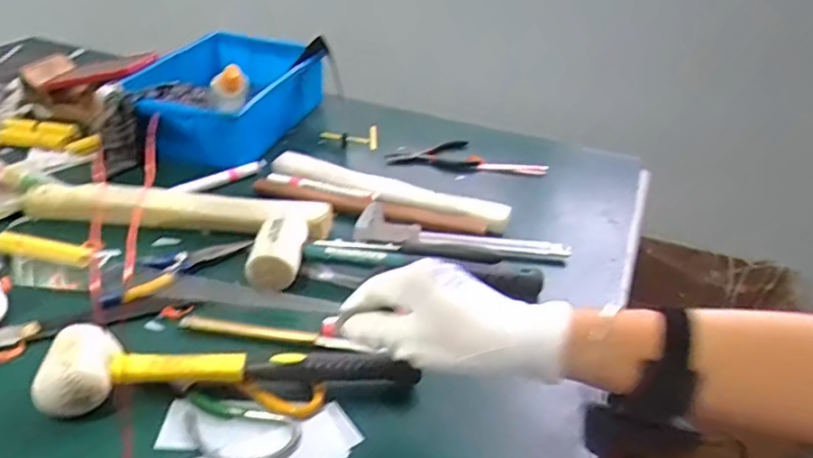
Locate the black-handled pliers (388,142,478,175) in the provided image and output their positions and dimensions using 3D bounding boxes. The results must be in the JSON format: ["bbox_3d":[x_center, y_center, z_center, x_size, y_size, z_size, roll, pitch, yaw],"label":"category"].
[{"bbox_3d":[0.034,-0.096,0.825,0.120,0.018,0.096,-4,35,-11],"label":"black-handled pliers"}]

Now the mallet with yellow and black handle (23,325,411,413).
[{"bbox_3d":[-0.132,0.102,0.464,0.275,0.050,0.058,-1,35,-9],"label":"mallet with yellow and black handle"}]

